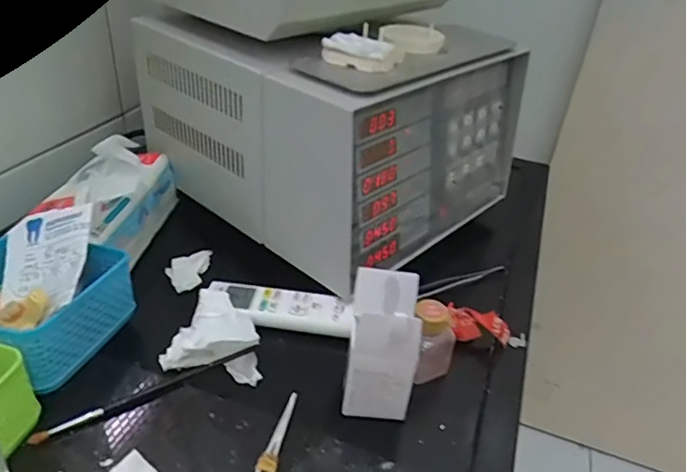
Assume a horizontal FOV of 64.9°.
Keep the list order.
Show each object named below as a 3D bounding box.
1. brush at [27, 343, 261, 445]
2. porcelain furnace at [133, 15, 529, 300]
[{"bbox_3d":[-0.152,0.124,0.437,0.180,0.009,0.013,-20,42,-33],"label":"brush"},{"bbox_3d":[-0.007,-0.147,0.666,0.343,0.227,0.318,31,41,31],"label":"porcelain furnace"}]

